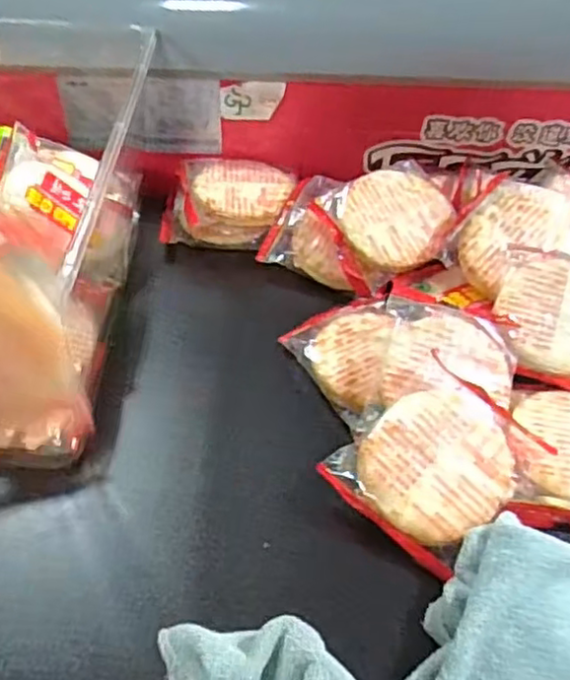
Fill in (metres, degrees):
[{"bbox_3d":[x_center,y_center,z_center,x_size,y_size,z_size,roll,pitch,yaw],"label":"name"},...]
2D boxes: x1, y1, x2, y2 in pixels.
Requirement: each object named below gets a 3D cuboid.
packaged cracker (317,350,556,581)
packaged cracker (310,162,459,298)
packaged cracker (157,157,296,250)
[{"bbox_3d":[0.083,0.065,0.364,0.099,0.017,0.081,-42,75,-14],"label":"packaged cracker"},{"bbox_3d":[0.082,-0.089,0.492,0.100,0.024,0.082,-23,71,-11],"label":"packaged cracker"},{"bbox_3d":[-0.043,-0.109,0.530,0.097,0.030,0.083,9,46,5],"label":"packaged cracker"}]

